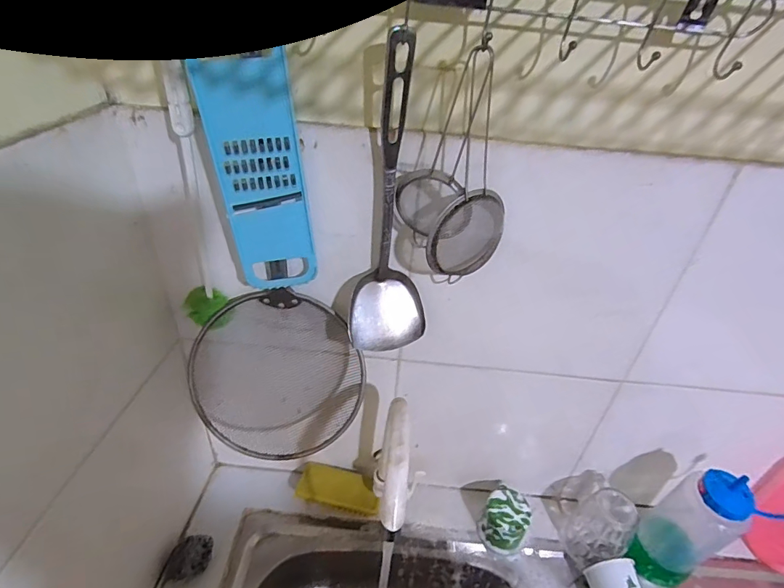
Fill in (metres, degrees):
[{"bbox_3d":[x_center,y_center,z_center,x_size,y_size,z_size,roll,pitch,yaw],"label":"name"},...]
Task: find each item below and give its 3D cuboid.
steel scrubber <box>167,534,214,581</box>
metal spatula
[{"bbox_3d":[-0.295,0.384,0.646,0.056,0.048,0.054,3,37,-2],"label":"steel scrubber"},{"bbox_3d":[0.004,-0.078,0.447,0.085,0.307,0.075,9,37,5],"label":"metal spatula"}]

